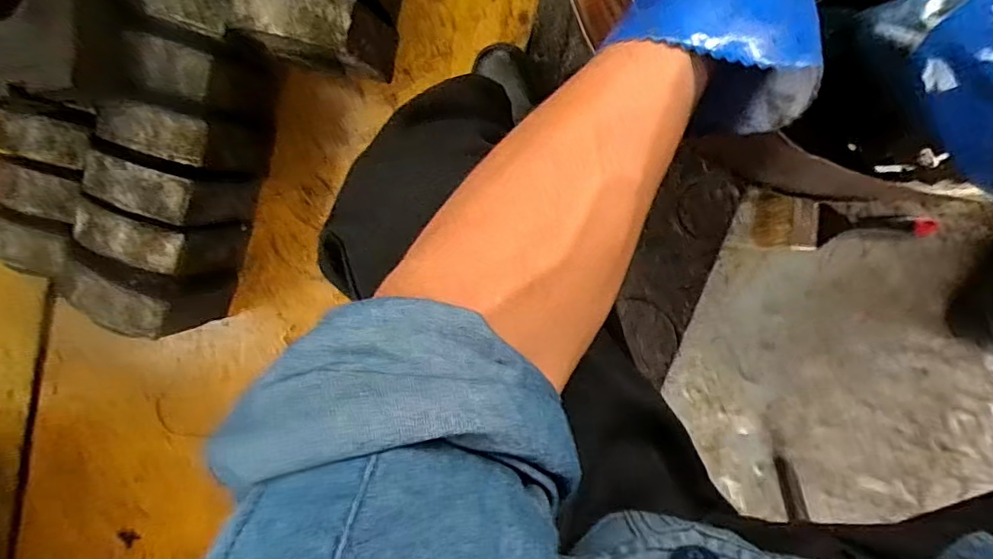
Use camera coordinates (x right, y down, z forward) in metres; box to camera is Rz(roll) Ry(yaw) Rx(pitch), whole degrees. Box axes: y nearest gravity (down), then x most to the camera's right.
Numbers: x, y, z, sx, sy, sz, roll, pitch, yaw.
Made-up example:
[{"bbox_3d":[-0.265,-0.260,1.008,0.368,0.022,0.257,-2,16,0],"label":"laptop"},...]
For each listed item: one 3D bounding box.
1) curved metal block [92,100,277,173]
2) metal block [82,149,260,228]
[{"bbox_3d":[-0.430,-0.197,0.795,0.143,0.179,0.073,11,95,15],"label":"curved metal block"},{"bbox_3d":[-0.466,-0.135,0.810,0.164,0.175,0.064,20,102,7],"label":"metal block"}]

